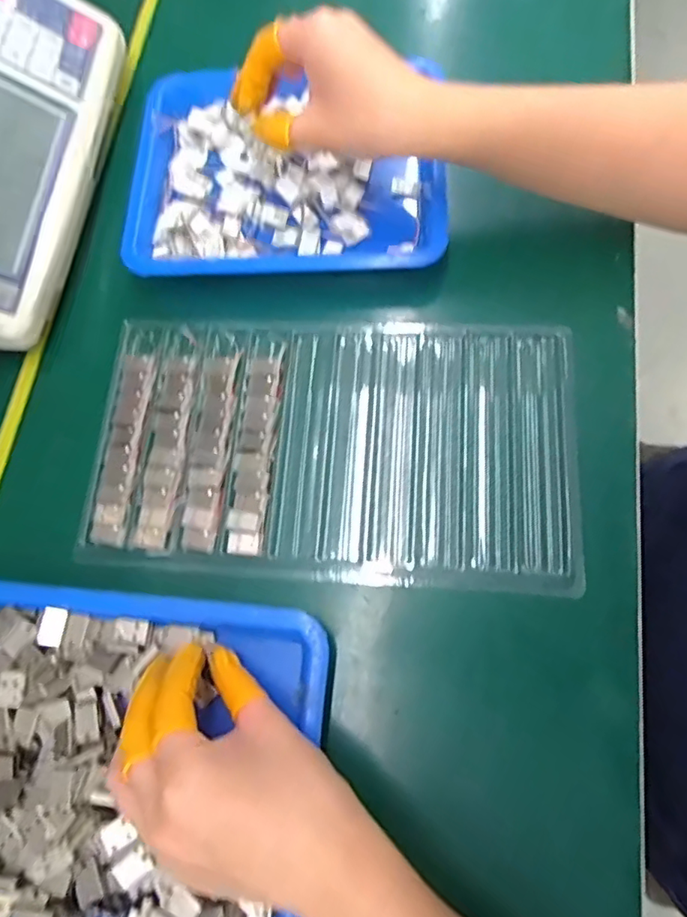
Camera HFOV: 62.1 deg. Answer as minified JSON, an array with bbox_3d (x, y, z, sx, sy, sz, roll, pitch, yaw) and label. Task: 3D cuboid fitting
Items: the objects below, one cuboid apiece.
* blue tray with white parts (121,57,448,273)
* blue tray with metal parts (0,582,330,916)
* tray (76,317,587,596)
[{"bbox_3d":[-0.041,-0.202,0.401,0.215,0.039,0.170,3,73,-2],"label":"blue tray with white parts"},{"bbox_3d":[-0.120,0.158,0.288,0.211,0.030,0.171,6,73,-1],"label":"blue tray with metal parts"},{"bbox_3d":[-0.007,-0.011,0.350,0.289,0.010,0.161,3,73,5],"label":"tray"}]

